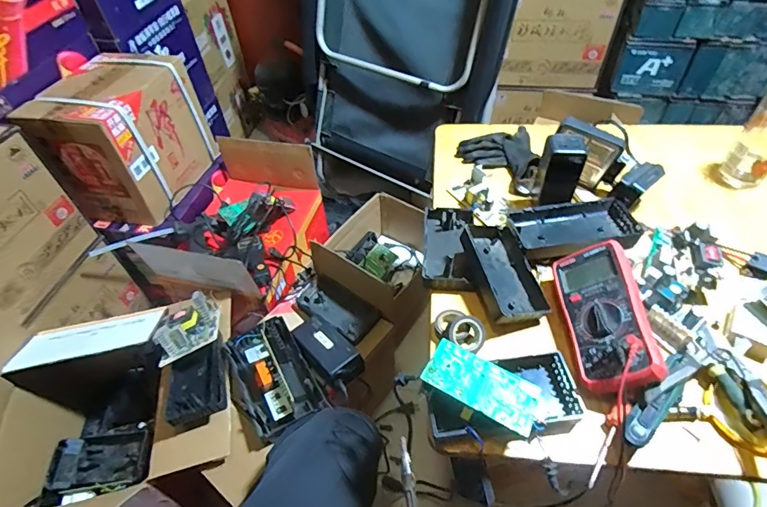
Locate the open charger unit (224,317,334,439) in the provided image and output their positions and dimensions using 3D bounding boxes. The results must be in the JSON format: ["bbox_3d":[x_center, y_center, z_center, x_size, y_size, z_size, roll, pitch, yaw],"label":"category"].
[{"bbox_3d":[-0.216,0.229,0.821,0.143,0.076,0.218,-27,52,-18],"label":"open charger unit"}]

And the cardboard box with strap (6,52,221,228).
[{"bbox_3d":[-0.627,-0.282,1.101,0.229,0.302,0.336,5,49,8],"label":"cardboard box with strap"}]

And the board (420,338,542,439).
[{"bbox_3d":[0.111,0.146,0.489,0.125,0.005,0.072,25,40,14],"label":"board"}]

